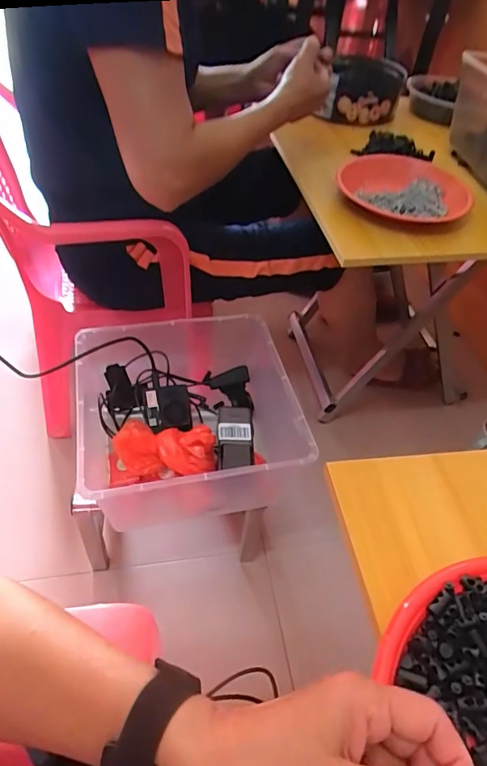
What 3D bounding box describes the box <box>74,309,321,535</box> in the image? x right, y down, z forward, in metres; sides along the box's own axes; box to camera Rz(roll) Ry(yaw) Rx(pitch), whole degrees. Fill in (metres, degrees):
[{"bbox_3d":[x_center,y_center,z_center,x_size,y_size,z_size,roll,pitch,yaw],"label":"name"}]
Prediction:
[{"bbox_3d":[-0.075,0.058,0.749,0.337,0.160,0.295,-6,48,-11],"label":"box"}]

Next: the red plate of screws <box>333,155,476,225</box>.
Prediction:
[{"bbox_3d":[0.242,-0.294,0.731,0.190,0.043,0.178,3,47,-3],"label":"red plate of screws"}]

